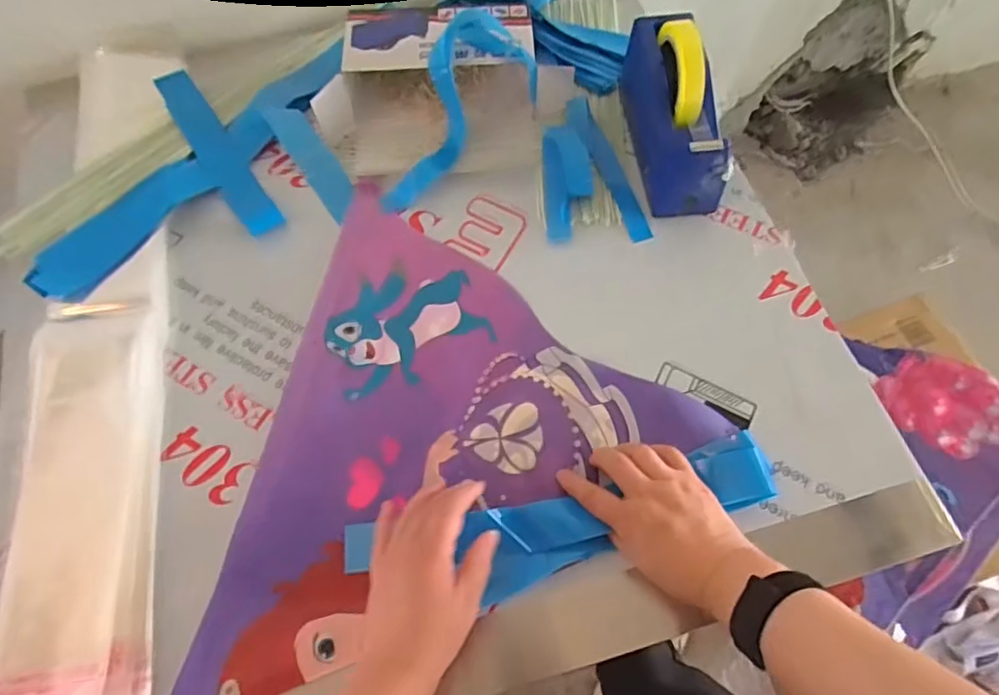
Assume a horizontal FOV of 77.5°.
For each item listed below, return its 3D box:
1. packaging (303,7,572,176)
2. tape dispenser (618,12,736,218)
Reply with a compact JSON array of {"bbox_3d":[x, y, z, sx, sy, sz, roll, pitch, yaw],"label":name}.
[{"bbox_3d":[-0.059,-0.293,0.704,0.279,0.073,0.170,1,67,1],"label":"packaging"},{"bbox_3d":[0.183,-0.251,0.654,0.069,0.124,0.203,-10,67,-4],"label":"tape dispenser"}]

